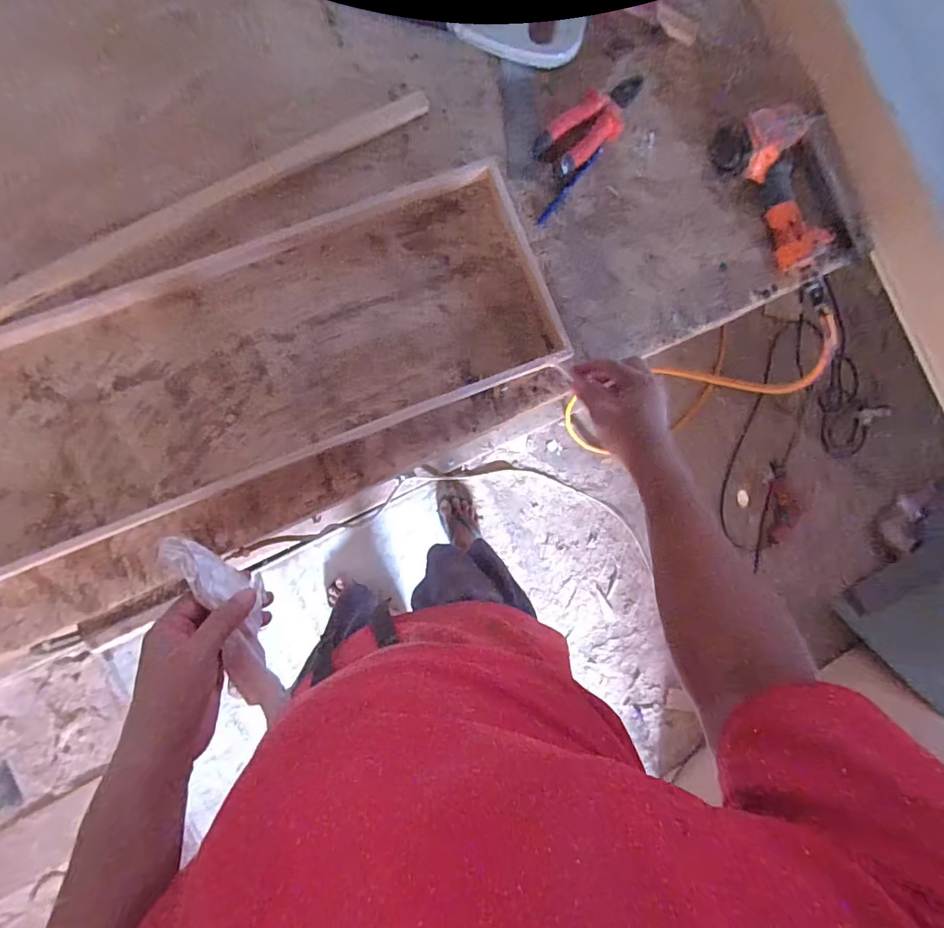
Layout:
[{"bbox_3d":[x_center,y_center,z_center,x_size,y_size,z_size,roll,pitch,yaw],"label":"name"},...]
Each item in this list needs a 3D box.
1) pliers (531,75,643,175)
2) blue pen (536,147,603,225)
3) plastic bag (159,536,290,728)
[{"bbox_3d":[0.154,-0.421,0.580,0.167,0.021,0.058,-40,97,-7],"label":"pliers"},{"bbox_3d":[0.123,-0.348,0.594,0.008,0.013,0.124,41,84,-8],"label":"blue pen"},{"bbox_3d":[-0.214,0.144,0.429,0.049,0.054,0.180,-24,89,-9],"label":"plastic bag"}]

